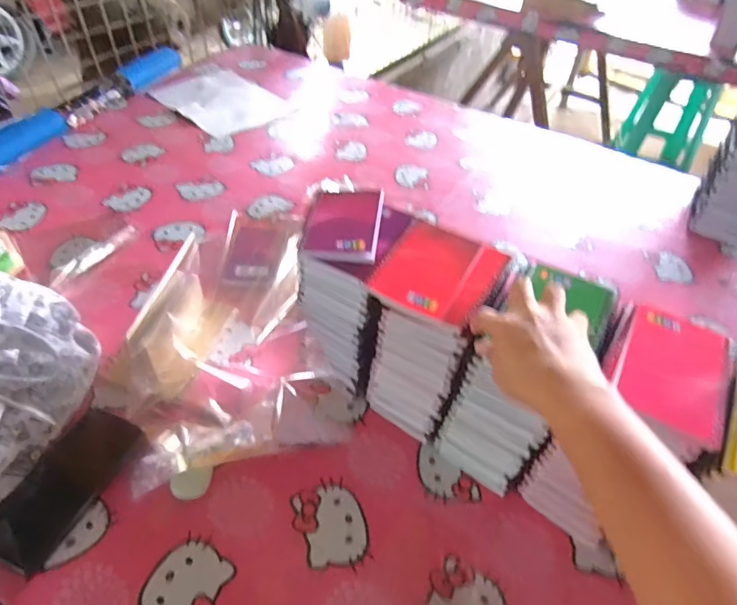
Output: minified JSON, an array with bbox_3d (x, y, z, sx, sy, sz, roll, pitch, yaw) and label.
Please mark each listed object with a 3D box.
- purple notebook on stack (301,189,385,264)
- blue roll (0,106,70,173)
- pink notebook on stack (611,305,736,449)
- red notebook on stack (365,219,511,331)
[{"bbox_3d":[-0.026,-0.091,0.557,0.076,0.018,0.111,7,46,3],"label":"purple notebook on stack"},{"bbox_3d":[-0.677,-0.301,0.951,0.064,0.050,0.218,17,48,12],"label":"blue roll"},{"bbox_3d":[0.266,0.056,0.431,0.087,0.007,0.123,26,50,20],"label":"pink notebook on stack"},{"bbox_3d":[0.073,-0.033,0.512,0.108,0.015,0.128,23,49,17],"label":"red notebook on stack"}]

